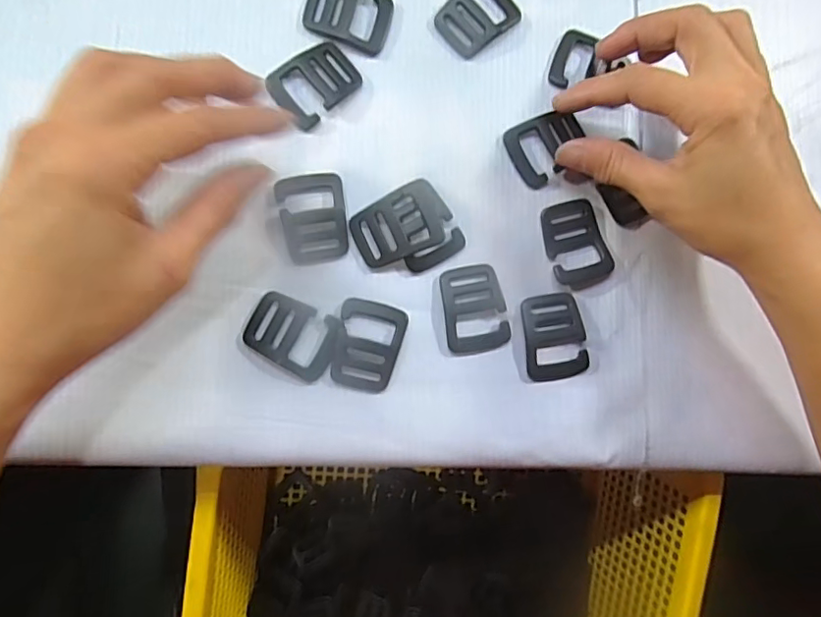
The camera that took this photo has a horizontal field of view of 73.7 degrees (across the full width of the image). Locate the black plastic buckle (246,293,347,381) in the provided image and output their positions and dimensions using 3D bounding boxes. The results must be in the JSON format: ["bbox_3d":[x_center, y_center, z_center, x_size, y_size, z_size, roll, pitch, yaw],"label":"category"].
[{"bbox_3d":[-0.057,0.014,0.265,0.043,0.004,0.033,25,84,-6],"label":"black plastic buckle"}]

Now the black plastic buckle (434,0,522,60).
[{"bbox_3d":[0.035,-0.156,0.291,0.042,0.006,0.031,-41,93,-8],"label":"black plastic buckle"}]

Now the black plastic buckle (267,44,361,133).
[{"bbox_3d":[-0.048,-0.114,0.276,0.044,0.006,0.031,-44,94,-8],"label":"black plastic buckle"}]

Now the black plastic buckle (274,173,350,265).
[{"bbox_3d":[-0.047,-0.045,0.271,0.032,0.005,0.043,-12,89,-9],"label":"black plastic buckle"}]

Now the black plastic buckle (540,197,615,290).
[{"bbox_3d":[0.088,-0.034,0.289,0.033,0.004,0.045,-15,89,-9],"label":"black plastic buckle"}]

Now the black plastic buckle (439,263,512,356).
[{"bbox_3d":[0.033,0.000,0.279,0.032,0.005,0.044,-10,88,-9],"label":"black plastic buckle"}]

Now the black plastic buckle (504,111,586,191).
[{"bbox_3d":[0.074,-0.086,0.291,0.043,0.005,0.034,-25,91,-9],"label":"black plastic buckle"}]

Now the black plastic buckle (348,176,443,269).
[{"bbox_3d":[-0.006,-0.042,0.274,0.043,0.009,0.034,-23,90,-9],"label":"black plastic buckle"}]

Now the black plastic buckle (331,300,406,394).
[{"bbox_3d":[-0.020,0.018,0.270,0.032,0.004,0.044,10,85,-8],"label":"black plastic buckle"}]

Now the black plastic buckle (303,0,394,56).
[{"bbox_3d":[-0.031,-0.151,0.282,0.043,0.004,0.033,13,85,-7],"label":"black plastic buckle"}]

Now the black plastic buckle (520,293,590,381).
[{"bbox_3d":[0.074,0.015,0.283,0.032,0.005,0.043,-9,88,-9],"label":"black plastic buckle"}]

